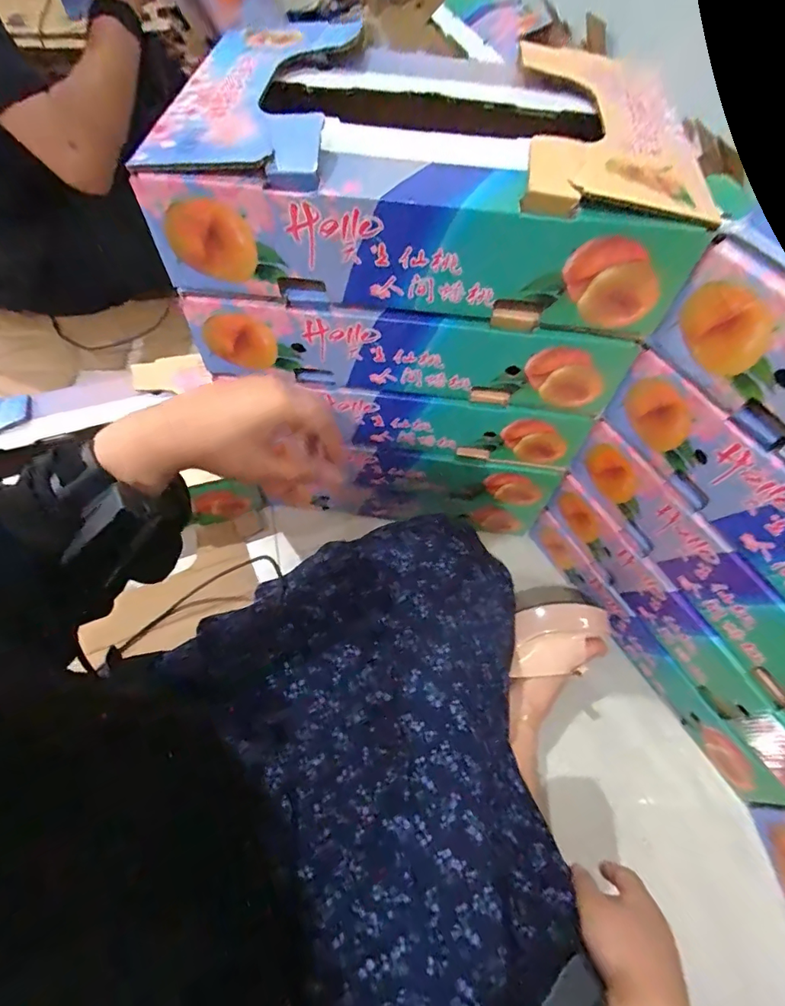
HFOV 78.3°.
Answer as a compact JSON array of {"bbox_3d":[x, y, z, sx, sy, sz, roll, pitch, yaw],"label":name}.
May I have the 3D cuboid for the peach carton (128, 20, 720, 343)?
[{"bbox_3d":[0.027,-0.268,0.406,0.388,0.105,0.219,6,59,1],"label":"peach carton"}]

